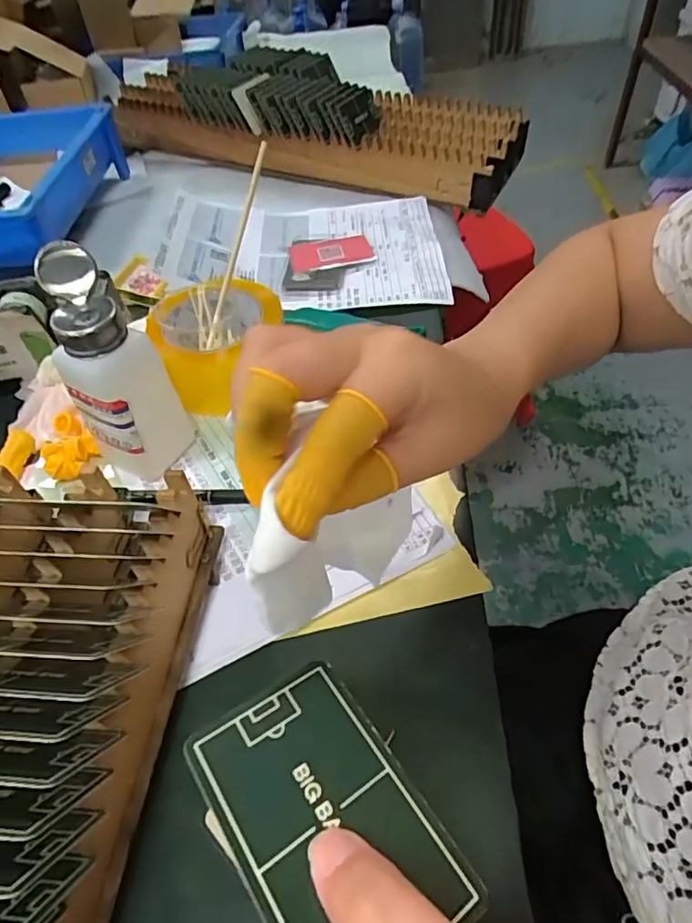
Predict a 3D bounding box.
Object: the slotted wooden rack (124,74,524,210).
[{"bbox_3d":[-0.054,-0.453,0.744,0.559,0.081,0.173,14,51,16],"label":"slotted wooden rack"}]

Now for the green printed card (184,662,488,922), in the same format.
[{"bbox_3d":[-0.006,0.105,0.162,0.053,0.004,0.082,-23,52,-31],"label":"green printed card"}]

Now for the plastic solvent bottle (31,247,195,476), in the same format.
[{"bbox_3d":[-0.157,-0.057,0.363,0.053,0.153,0.057,-2,49,2],"label":"plastic solvent bottle"}]

